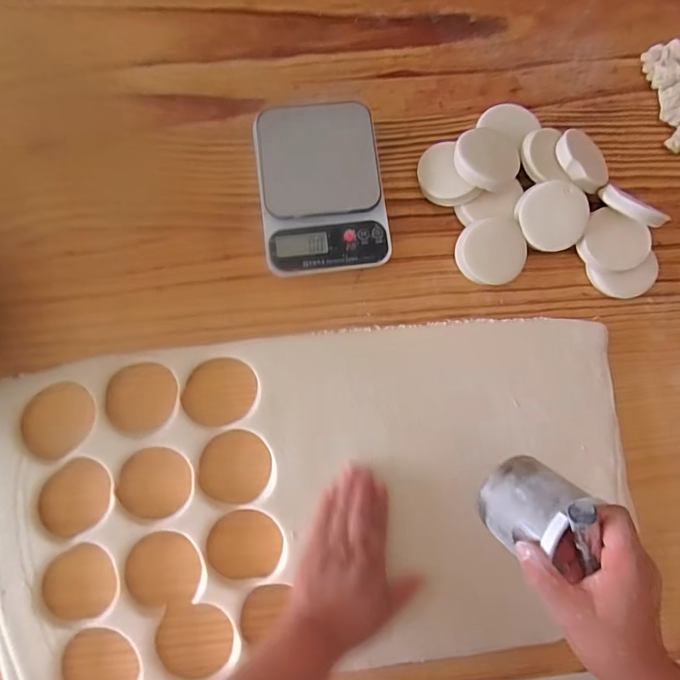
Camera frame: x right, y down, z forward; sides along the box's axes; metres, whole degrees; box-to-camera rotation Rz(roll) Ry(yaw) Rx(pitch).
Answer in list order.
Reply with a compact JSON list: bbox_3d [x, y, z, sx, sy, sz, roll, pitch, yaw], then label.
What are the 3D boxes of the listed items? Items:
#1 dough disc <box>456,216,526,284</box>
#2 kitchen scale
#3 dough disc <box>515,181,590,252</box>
[{"bbox_3d":[0.170,-0.099,0.529,0.076,0.011,0.071,-1,106,-3],"label":"dough disc"},{"bbox_3d":[-0.021,-0.163,0.515,0.138,0.043,0.175,-8,84,-3],"label":"kitchen scale"},{"bbox_3d":[0.235,-0.136,0.516,0.071,0.010,0.074,1,105,3],"label":"dough disc"}]

